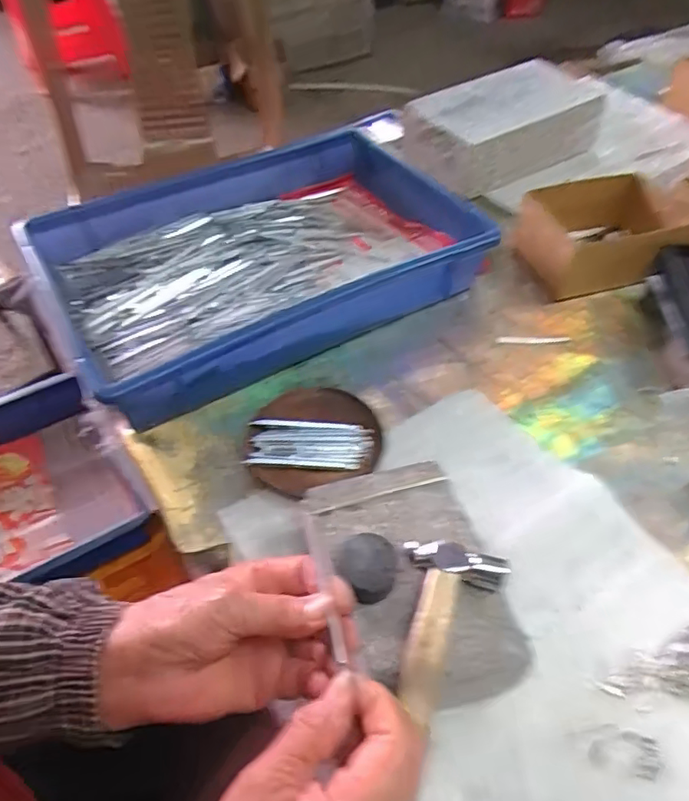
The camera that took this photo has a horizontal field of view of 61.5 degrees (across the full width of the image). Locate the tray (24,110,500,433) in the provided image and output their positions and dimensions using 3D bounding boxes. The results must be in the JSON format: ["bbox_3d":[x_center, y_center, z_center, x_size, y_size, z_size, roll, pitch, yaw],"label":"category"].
[{"bbox_3d":[-0.080,-0.161,0.627,0.436,0.069,0.284,-25,55,-19],"label":"tray"}]

